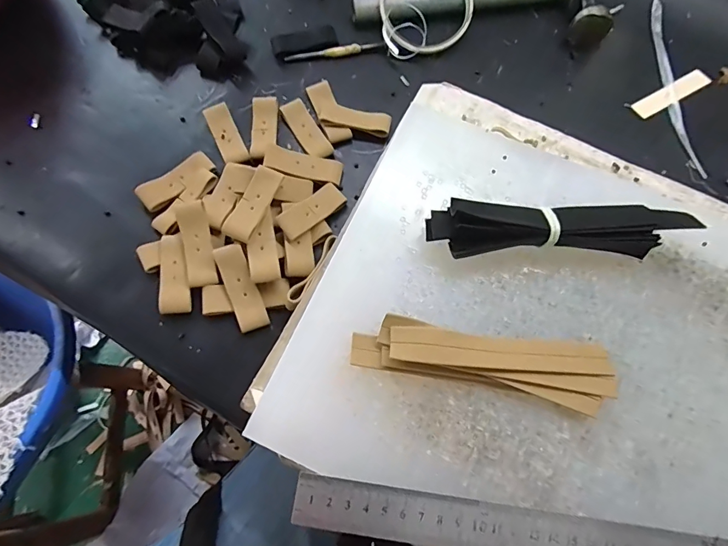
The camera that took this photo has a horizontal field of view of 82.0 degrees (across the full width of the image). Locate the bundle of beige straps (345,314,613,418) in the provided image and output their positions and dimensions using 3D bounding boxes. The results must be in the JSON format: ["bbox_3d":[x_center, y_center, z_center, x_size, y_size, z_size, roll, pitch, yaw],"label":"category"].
[{"bbox_3d":[0.070,0.052,0.247,0.150,0.018,0.034,8,71,2],"label":"bundle of beige straps"}]

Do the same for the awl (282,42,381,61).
[{"bbox_3d":[-0.028,-0.205,0.387,0.089,0.008,0.009,-9,71,-4],"label":"awl"}]

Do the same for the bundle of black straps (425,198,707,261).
[{"bbox_3d":[0.122,-0.027,0.268,0.161,0.031,0.031,1,71,-1],"label":"bundle of black straps"}]

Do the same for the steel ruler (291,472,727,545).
[{"bbox_3d":[0.122,0.145,0.223,0.316,0.005,0.027,8,71,2],"label":"steel ruler"}]

